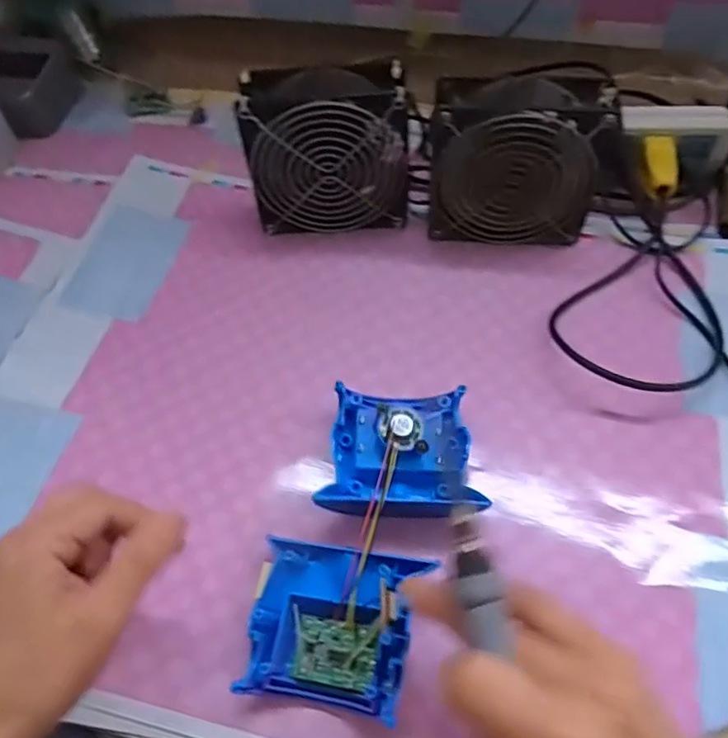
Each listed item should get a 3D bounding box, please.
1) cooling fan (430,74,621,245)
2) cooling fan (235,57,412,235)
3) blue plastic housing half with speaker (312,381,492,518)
[{"bbox_3d":[0.112,-0.150,0.451,0.122,0.112,0.048,5,56,5],"label":"cooling fan"},{"bbox_3d":[-0.026,-0.164,0.465,0.121,0.119,0.050,-3,56,0],"label":"cooling fan"},{"bbox_3d":[0.022,0.052,0.368,0.086,0.045,0.078,-1,56,2],"label":"blue plastic housing half with speaker"}]

